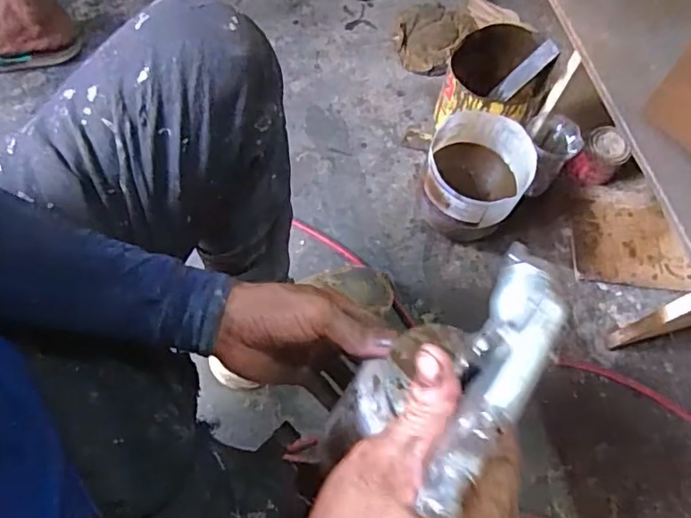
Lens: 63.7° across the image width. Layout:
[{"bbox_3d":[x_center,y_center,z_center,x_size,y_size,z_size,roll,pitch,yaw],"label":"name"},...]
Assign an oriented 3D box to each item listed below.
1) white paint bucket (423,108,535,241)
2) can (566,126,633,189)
[{"bbox_3d":[0.194,-0.113,0.851,0.144,0.143,0.158,1,68,-3],"label":"white paint bucket"},{"bbox_3d":[0.413,-0.165,0.905,0.065,0.077,0.070,1,66,-3],"label":"can"}]

